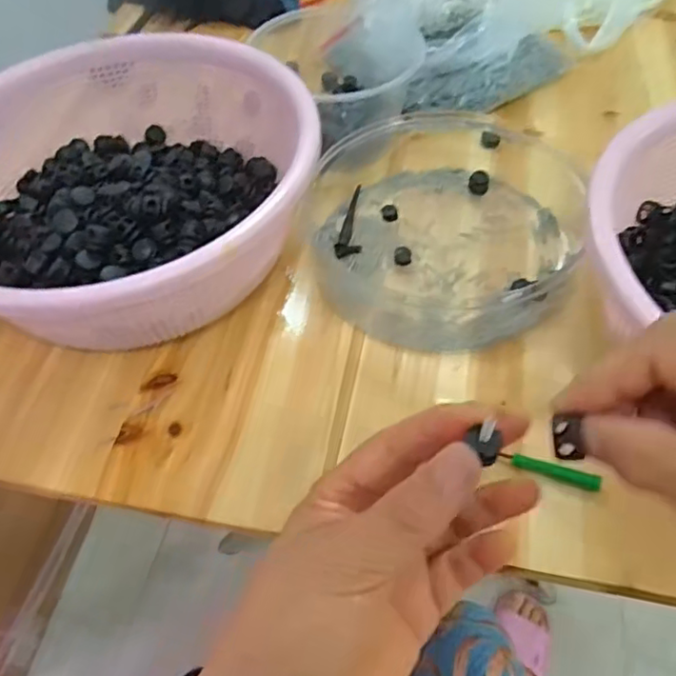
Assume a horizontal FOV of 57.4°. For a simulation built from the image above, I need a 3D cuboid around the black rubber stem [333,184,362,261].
[{"bbox_3d":[0.009,-0.093,0.484,0.019,0.010,0.080,0,52,4],"label":"black rubber stem"}]

